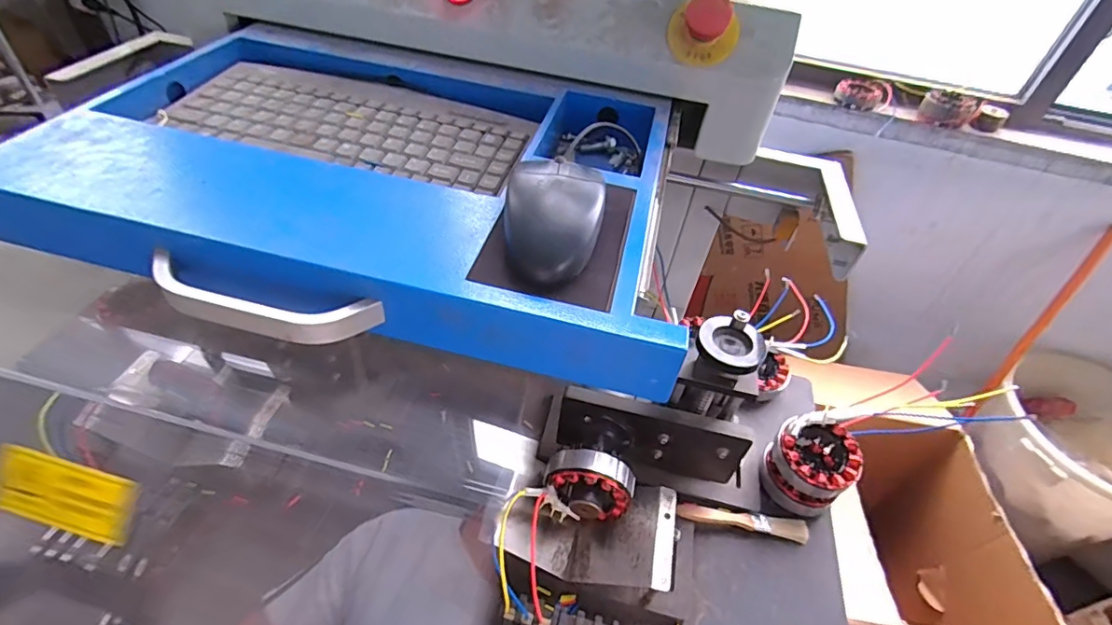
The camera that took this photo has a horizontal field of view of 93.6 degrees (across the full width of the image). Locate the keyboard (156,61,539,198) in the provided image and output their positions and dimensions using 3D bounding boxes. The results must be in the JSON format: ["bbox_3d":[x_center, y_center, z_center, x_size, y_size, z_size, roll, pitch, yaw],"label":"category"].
[{"bbox_3d":[-0.165,-0.160,0.434,0.282,0.013,0.119,13,46,6],"label":"keyboard"}]

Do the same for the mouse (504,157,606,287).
[{"bbox_3d":[-0.001,-0.059,0.308,0.054,0.033,0.086,12,46,4],"label":"mouse"}]

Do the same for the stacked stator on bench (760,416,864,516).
[{"bbox_3d":[0.288,0.170,0.593,0.085,0.075,0.085,4,46,-4],"label":"stacked stator on bench"}]

